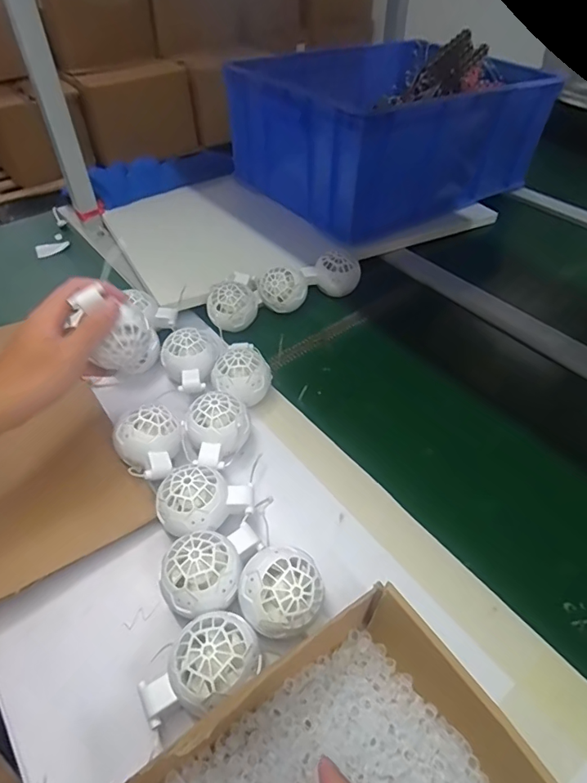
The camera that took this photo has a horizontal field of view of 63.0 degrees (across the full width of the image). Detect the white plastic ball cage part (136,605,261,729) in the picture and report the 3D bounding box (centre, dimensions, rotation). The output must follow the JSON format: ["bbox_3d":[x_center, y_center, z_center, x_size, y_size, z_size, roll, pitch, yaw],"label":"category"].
[{"bbox_3d":[-0.061,0.191,0.324,0.080,0.045,0.052,-36,54,-28],"label":"white plastic ball cage part"}]

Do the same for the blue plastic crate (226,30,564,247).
[{"bbox_3d":[0.168,-0.456,0.830,0.458,0.184,0.318,-28,50,-23],"label":"blue plastic crate"}]

